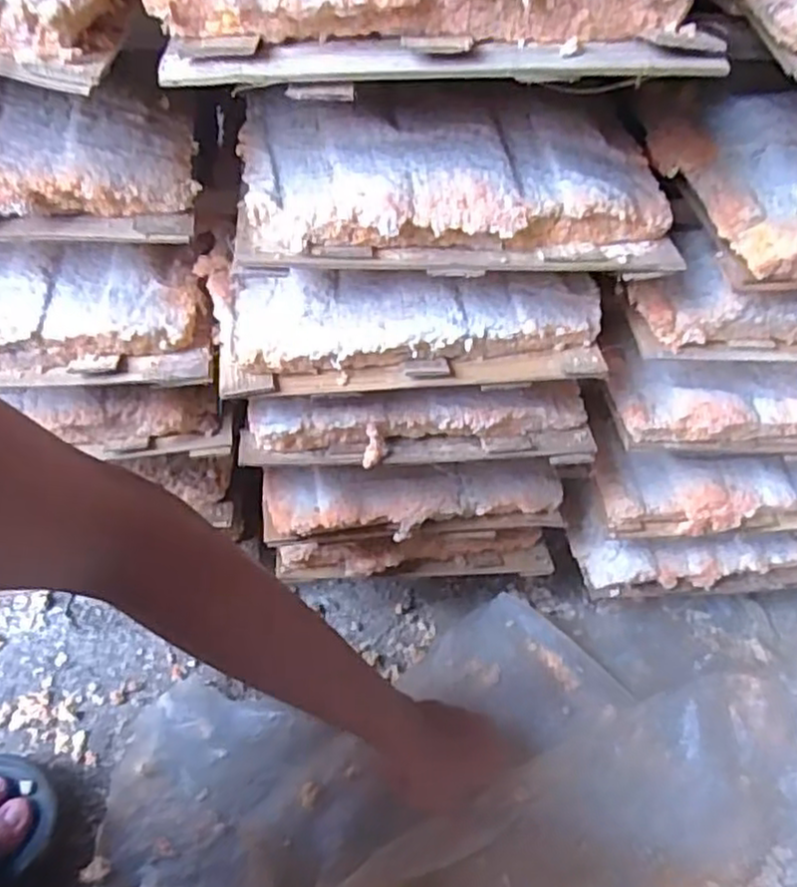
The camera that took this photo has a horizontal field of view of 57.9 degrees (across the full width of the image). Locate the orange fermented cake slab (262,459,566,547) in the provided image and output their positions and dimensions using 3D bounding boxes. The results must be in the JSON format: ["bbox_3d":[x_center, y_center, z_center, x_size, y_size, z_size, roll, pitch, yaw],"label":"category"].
[{"bbox_3d":[0.014,0.040,0.539,0.227,0.034,0.063,-3,49,-6],"label":"orange fermented cake slab"}]

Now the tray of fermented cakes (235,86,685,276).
[{"bbox_3d":[0.027,-0.143,0.384,0.223,0.043,0.114,-2,49,-5],"label":"tray of fermented cakes"}]

